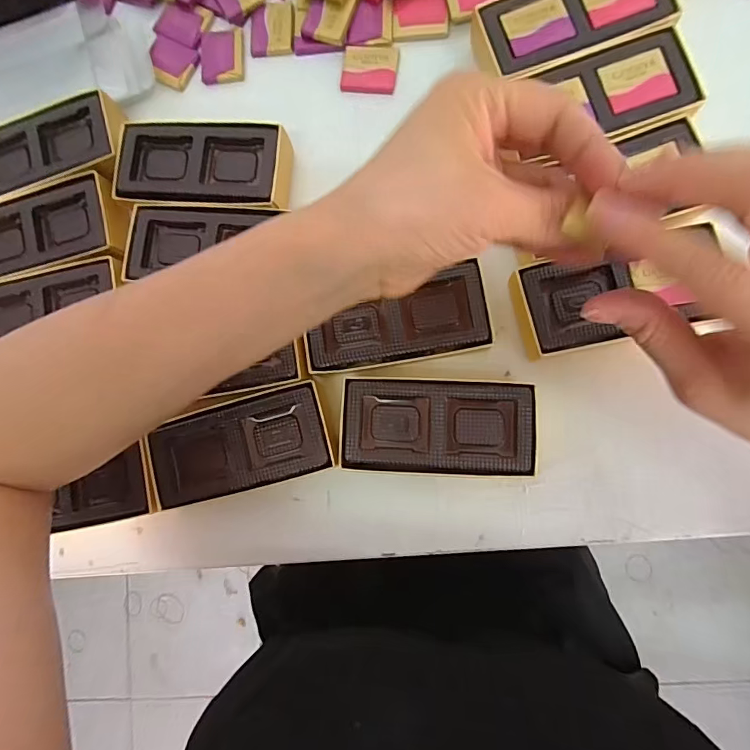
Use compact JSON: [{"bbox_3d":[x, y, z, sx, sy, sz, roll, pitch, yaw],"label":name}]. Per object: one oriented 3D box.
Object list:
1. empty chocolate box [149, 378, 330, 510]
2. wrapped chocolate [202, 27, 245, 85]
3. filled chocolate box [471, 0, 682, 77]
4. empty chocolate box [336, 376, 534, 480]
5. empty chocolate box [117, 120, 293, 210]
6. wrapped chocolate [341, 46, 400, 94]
[{"bbox_3d":[-0.083,0.046,0.296,0.112,0.033,0.057,-17,84,5],"label":"empty chocolate box"},{"bbox_3d":[-0.116,-0.242,0.345,0.033,0.004,0.043,-3,85,6],"label":"wrapped chocolate"},{"bbox_3d":[0.124,-0.227,0.296,0.120,0.025,0.060,-19,83,5],"label":"filled chocolate box"},{"bbox_3d":[0.038,0.033,0.284,0.113,0.032,0.057,3,86,7],"label":"empty chocolate box"},{"bbox_3d":[-0.114,-0.141,0.318,0.121,0.030,0.057,5,86,7],"label":"empty chocolate box"},{"bbox_3d":[-0.004,-0.219,0.327,0.039,0.004,0.034,6,86,7],"label":"wrapped chocolate"}]

